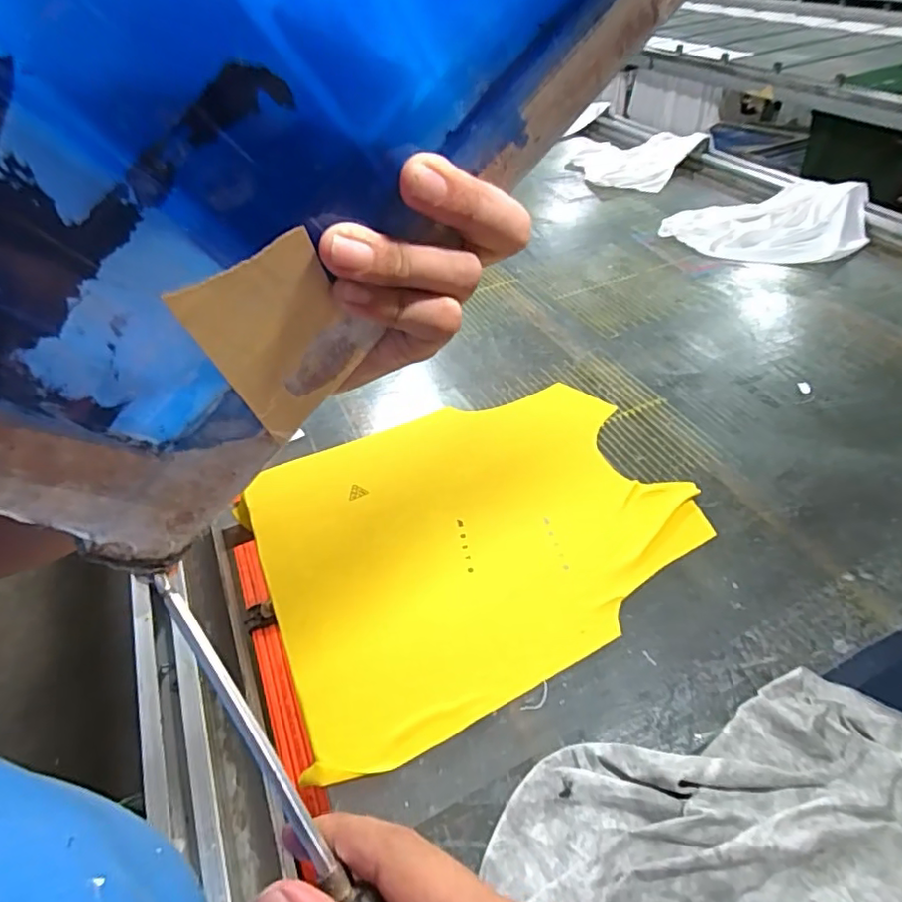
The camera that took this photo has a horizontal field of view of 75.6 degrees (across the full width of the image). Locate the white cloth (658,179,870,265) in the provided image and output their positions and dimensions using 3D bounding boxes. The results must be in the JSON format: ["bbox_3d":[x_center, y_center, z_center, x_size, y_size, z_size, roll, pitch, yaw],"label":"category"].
[{"bbox_3d":[0.605,-0.431,1.093,0.358,0.046,0.260,-12,44,-7],"label":"white cloth"}]

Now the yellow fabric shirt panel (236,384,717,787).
[{"bbox_3d":[0.022,0.079,0.643,0.445,0.008,0.377,-21,46,-16],"label":"yellow fabric shirt panel"}]

